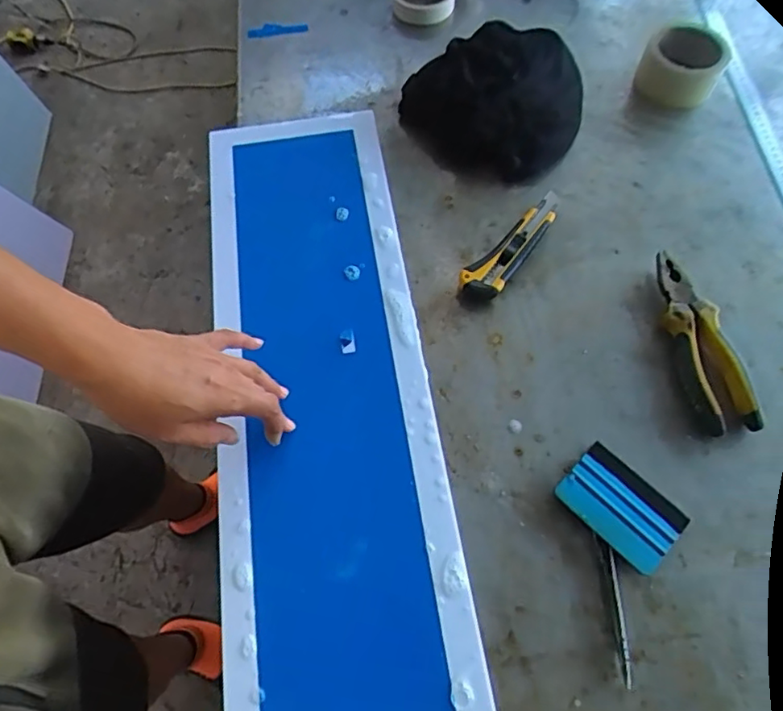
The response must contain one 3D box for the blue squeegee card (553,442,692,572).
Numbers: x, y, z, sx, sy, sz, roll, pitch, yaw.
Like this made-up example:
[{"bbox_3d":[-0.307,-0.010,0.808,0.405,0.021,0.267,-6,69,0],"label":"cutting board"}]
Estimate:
[{"bbox_3d":[0.196,0.128,0.503,0.068,0.008,0.097,-38,67,-23],"label":"blue squeegee card"}]

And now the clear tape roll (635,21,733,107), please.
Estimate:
[{"bbox_3d":[0.354,-0.355,0.713,0.091,0.054,0.099,-1,64,3],"label":"clear tape roll"}]

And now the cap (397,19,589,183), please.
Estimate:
[{"bbox_3d":[0.122,-0.325,0.702,0.207,0.075,0.224,-1,64,3],"label":"cap"}]

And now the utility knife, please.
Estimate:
[{"bbox_3d":[0.136,-0.118,0.622,0.038,0.023,0.159,39,72,20],"label":"utility knife"}]

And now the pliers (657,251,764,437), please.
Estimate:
[{"bbox_3d":[0.292,-0.016,0.565,0.054,0.031,0.188,-9,64,-1],"label":"pliers"}]

